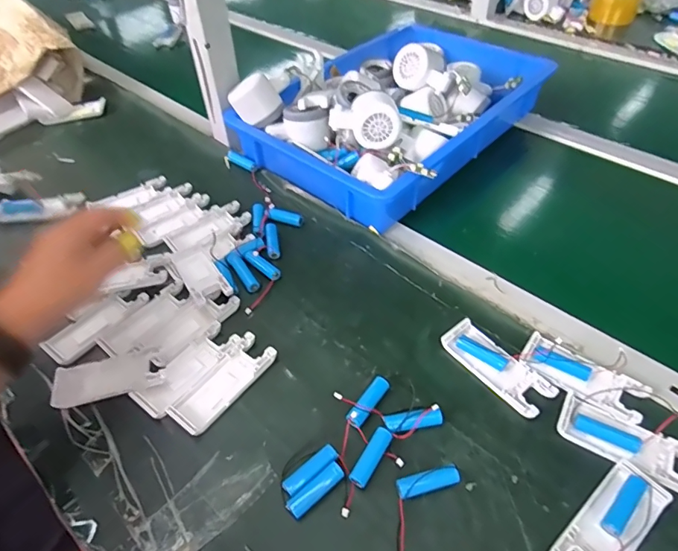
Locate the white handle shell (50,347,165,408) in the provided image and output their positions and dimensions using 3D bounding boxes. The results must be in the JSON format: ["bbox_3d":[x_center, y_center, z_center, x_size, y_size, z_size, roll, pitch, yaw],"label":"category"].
[{"bbox_3d":[-0.216,0.095,0.435,0.100,0.019,0.039,-10,49,-6],"label":"white handle shell"}]

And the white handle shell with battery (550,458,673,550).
[{"bbox_3d":[0.205,0.187,0.343,0.107,0.013,0.043,-35,56,-25],"label":"white handle shell with battery"}]

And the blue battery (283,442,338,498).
[{"bbox_3d":[-0.023,0.160,0.377,0.049,0.012,0.014,-33,55,-24],"label":"blue battery"}]

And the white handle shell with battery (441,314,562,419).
[{"bbox_3d":[0.149,0.085,0.436,0.043,0.012,0.106,-33,55,-23],"label":"white handle shell with battery"}]

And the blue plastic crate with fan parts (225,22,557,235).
[{"bbox_3d":[0.085,-0.251,0.663,0.276,0.122,0.399,32,57,27],"label":"blue plastic crate with fan parts"}]

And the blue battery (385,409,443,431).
[{"bbox_3d":[0.065,0.127,0.401,0.050,0.016,0.015,-8,49,-5],"label":"blue battery"}]

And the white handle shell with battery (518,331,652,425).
[{"bbox_3d":[0.221,0.089,0.418,0.105,0.020,0.040,28,56,25],"label":"white handle shell with battery"}]

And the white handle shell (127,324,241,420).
[{"bbox_3d":[-0.146,0.089,0.445,0.038,0.009,0.105,29,56,25],"label":"white handle shell"}]

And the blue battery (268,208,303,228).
[{"bbox_3d":[-0.065,-0.071,0.570,0.045,0.013,0.013,13,43,-27],"label":"blue battery"}]

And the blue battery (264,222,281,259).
[{"bbox_3d":[-0.080,-0.042,0.559,0.015,0.012,0.049,-8,64,-4],"label":"blue battery"}]

